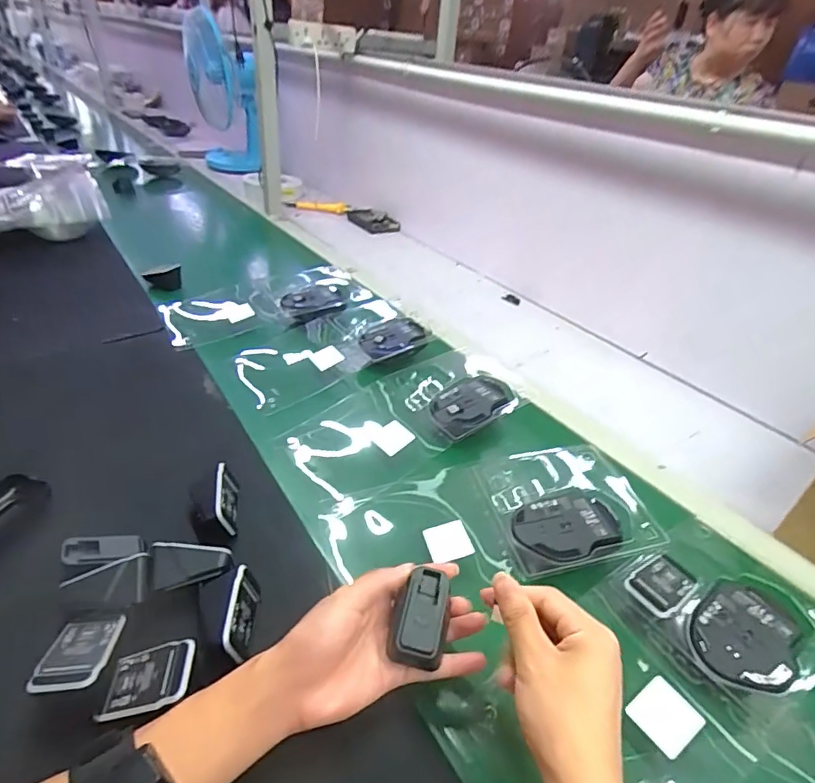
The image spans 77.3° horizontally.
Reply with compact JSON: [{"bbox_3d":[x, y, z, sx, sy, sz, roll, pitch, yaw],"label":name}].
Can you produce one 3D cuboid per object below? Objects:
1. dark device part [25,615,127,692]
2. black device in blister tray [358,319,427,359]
[{"bbox_3d":[-0.244,0.193,0.379,0.044,0.006,0.066,2,18,-9],"label":"dark device part"},{"bbox_3d":[-0.024,-0.084,0.816,0.106,0.019,0.081,-18,42,-31],"label":"black device in blister tray"}]

